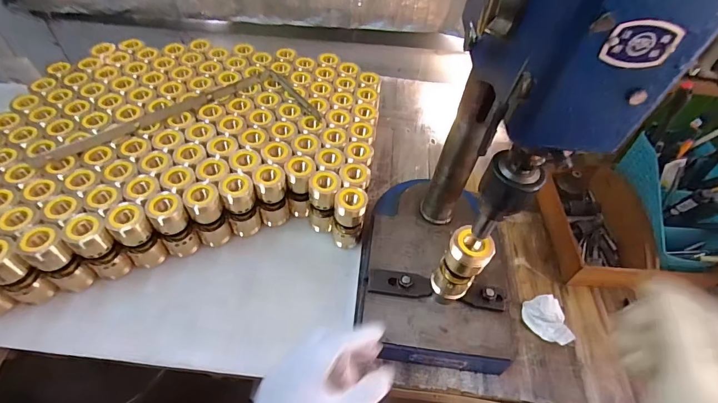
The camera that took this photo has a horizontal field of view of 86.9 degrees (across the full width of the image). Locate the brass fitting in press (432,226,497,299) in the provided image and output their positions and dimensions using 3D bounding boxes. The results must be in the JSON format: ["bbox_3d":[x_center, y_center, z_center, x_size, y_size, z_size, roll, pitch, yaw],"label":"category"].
[{"bbox_3d":[0.106,0.069,0.399,0.040,0.104,0.032,34,58,21],"label":"brass fitting in press"}]

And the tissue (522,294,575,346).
[{"bbox_3d":[0.236,0.149,0.477,0.041,0.026,0.060,-8,53,-9],"label":"tissue"}]

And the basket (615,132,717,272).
[{"bbox_3d":[0.434,0.002,0.517,0.103,0.093,0.168,3,52,-1],"label":"basket"}]

